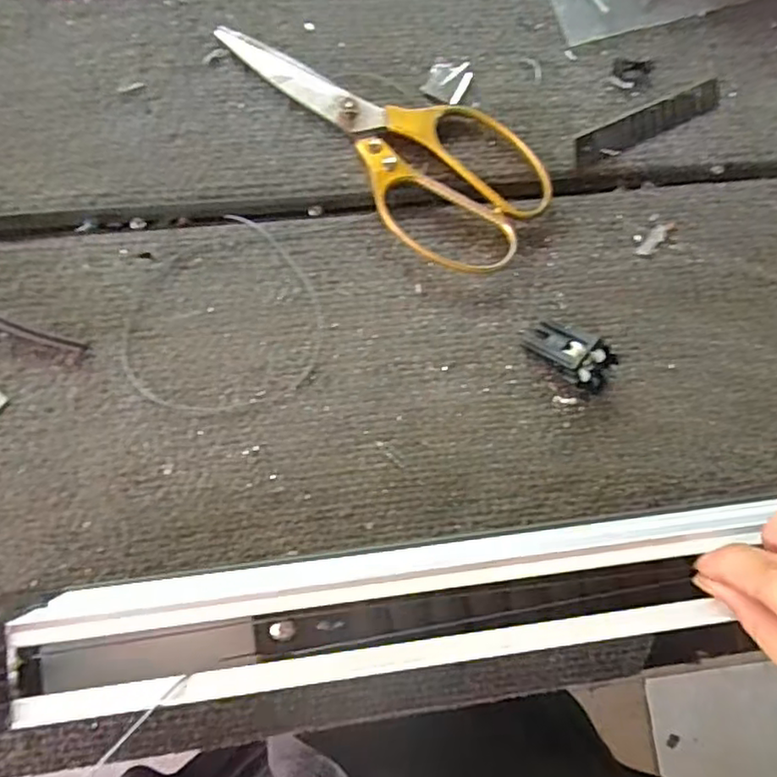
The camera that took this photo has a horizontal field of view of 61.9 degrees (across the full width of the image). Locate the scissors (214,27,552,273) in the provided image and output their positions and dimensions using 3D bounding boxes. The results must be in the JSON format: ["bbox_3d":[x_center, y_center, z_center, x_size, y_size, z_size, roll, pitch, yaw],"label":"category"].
[{"bbox_3d":[-0.001,-0.141,0.347,0.190,0.012,0.082,42,80,1],"label":"scissors"}]

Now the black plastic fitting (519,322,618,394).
[{"bbox_3d":[0.094,-0.017,0.332,0.049,0.027,0.025,27,81,-2],"label":"black plastic fitting"}]

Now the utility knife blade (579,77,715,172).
[{"bbox_3d":[0.150,-0.153,0.370,0.100,0.004,0.017,-26,86,-9],"label":"utility knife blade"}]

